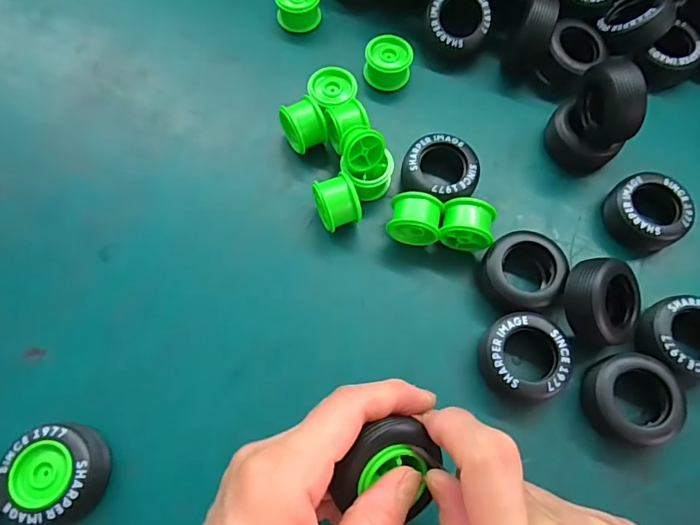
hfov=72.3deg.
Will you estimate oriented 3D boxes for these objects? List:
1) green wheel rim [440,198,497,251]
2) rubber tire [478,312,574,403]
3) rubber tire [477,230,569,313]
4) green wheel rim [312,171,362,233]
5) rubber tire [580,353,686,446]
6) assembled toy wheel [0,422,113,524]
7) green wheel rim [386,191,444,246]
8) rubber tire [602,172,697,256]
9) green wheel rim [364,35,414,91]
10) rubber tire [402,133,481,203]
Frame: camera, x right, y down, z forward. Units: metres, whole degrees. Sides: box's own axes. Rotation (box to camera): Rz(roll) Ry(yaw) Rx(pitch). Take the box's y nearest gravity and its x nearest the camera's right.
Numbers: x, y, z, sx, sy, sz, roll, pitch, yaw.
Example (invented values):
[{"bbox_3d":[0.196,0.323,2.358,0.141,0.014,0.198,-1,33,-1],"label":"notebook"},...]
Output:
[{"bbox_3d":[0.073,-0.022,0.303,0.031,0.028,0.025,13,70,3],"label":"green wheel rim"},{"bbox_3d":[0.099,0.055,0.278,0.052,0.021,0.049,-3,70,-3],"label":"rubber tire"},{"bbox_3d":[0.106,0.007,0.295,0.046,0.024,0.047,0,69,-1],"label":"rubber tire"},{"bbox_3d":[-0.009,-0.035,0.303,0.027,0.037,0.029,-15,71,-7],"label":"green wheel rim"},{"bbox_3d":[0.160,0.077,0.272,0.048,0.022,0.046,0,69,-1],"label":"rubber tire"},{"bbox_3d":[-0.150,0.110,0.249,0.045,0.027,0.048,0,69,-1],"label":"assembled toy wheel"},{"bbox_3d":[0.040,-0.026,0.305,0.032,0.028,0.027,9,69,2],"label":"green wheel rim"},{"bbox_3d":[0.195,-0.033,0.312,0.050,0.023,0.047,0,69,-1],"label":"rubber tire"},{"bbox_3d":[0.028,-0.144,0.349,0.033,0.026,0.028,10,69,2],"label":"green wheel rim"},{"bbox_3d":[0.059,-0.058,0.319,0.049,0.026,0.048,0,69,-1],"label":"rubber tire"}]

